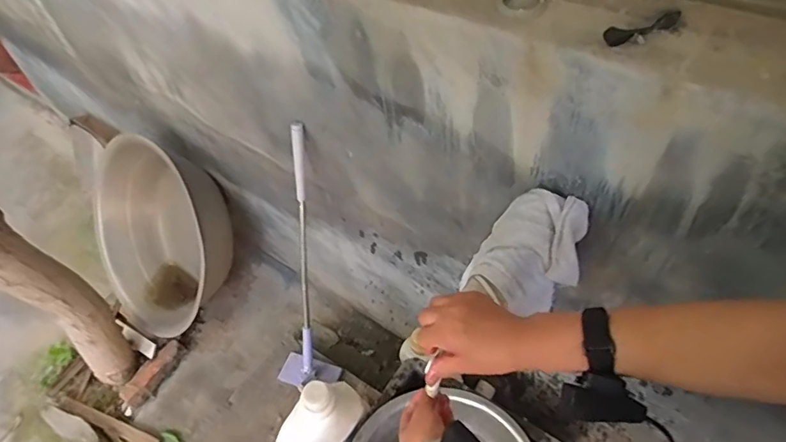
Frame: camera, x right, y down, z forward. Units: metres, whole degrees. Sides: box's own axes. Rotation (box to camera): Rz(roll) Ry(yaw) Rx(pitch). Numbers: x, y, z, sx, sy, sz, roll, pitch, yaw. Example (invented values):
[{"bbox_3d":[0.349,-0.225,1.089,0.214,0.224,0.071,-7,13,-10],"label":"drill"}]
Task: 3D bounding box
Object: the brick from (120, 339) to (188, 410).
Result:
[{"bbox_3d":[-0.805,0.514,1.715,0.075,0.056,0.234,26,57,25],"label":"brick"}]

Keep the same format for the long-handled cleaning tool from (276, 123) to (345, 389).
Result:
[{"bbox_3d":[-0.210,0.121,1.257,0.155,0.749,0.090,13,30,17],"label":"long-handled cleaning tool"}]

